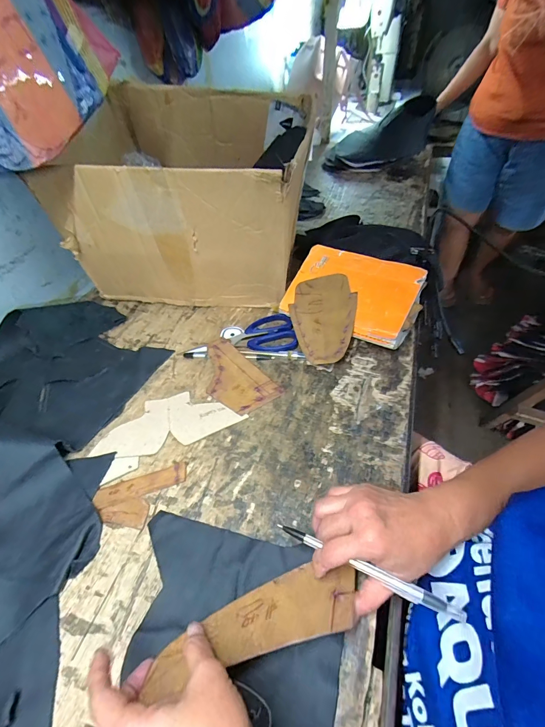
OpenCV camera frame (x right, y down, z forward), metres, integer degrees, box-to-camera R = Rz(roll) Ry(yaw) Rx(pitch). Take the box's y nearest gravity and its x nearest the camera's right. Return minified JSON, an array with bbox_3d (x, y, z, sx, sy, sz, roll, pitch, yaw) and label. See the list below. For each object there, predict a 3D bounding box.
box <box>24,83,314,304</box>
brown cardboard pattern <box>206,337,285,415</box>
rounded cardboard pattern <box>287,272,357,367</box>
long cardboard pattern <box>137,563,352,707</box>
[{"bbox_3d":[-0.145,-0.301,0.599,0.398,0.252,0.361,2,48,4],"label":"box"},{"bbox_3d":[-0.059,0.017,0.472,0.078,0.014,0.135,-35,55,-26],"label":"brown cardboard pattern"},{"bbox_3d":[0.076,-0.072,0.510,0.100,0.009,0.156,2,64,20],"label":"rounded cardboard pattern"},{"bbox_3d":[-0.009,0.211,0.271,0.170,0.005,0.058,-12,20,-10],"label":"long cardboard pattern"}]

